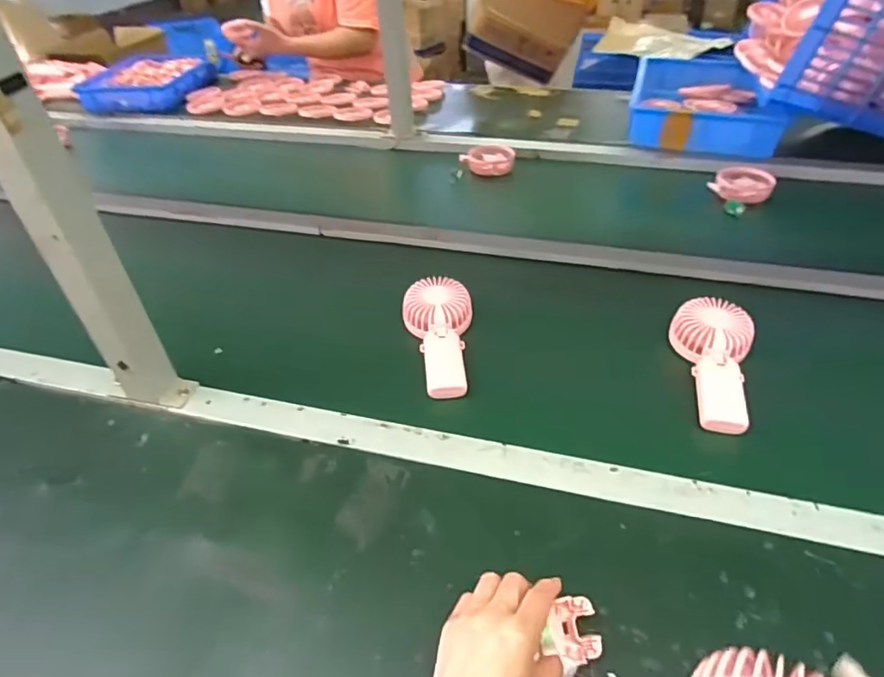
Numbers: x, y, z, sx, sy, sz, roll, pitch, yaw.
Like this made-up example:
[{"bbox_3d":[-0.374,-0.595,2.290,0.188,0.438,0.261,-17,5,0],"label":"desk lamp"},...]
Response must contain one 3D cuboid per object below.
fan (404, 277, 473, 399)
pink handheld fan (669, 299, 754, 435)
[{"bbox_3d":[-0.002,0.000,0.670,0.083,0.027,0.167,-4,56,-2],"label":"fan"},{"bbox_3d":[0.314,0.030,0.621,0.082,0.031,0.175,5,54,9],"label":"pink handheld fan"}]

